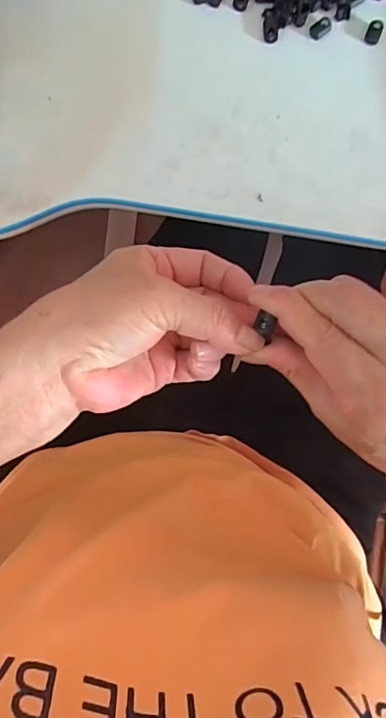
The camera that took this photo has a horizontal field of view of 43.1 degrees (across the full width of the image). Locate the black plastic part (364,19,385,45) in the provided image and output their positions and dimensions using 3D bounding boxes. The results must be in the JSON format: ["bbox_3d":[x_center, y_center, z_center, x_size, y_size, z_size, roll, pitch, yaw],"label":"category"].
[{"bbox_3d":[0.137,-0.247,0.369,0.012,0.004,0.018,22,89,-3],"label":"black plastic part"}]

